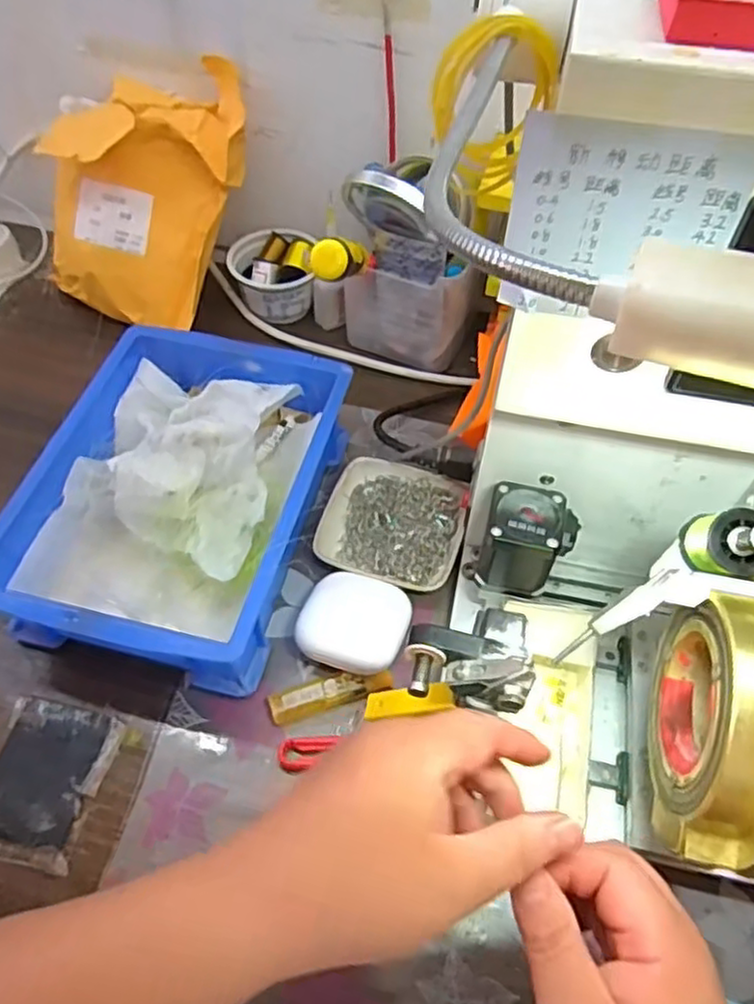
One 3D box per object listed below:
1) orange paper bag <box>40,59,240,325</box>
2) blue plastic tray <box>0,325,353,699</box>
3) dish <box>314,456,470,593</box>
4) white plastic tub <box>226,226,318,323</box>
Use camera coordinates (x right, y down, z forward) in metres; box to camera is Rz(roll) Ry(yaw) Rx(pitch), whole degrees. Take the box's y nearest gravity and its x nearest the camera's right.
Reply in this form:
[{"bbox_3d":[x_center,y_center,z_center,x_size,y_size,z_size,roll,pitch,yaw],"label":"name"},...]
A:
[{"bbox_3d":[-0.201,-0.257,0.583,0.162,0.216,0.052,16,23,1],"label":"orange paper bag"},{"bbox_3d":[-0.133,-0.007,0.488,0.179,0.073,0.245,12,56,8],"label":"blue plastic tray"},{"bbox_3d":[0.012,0.016,0.504,0.097,0.019,0.095,17,57,10],"label":"dish"},{"bbox_3d":[-0.093,-0.204,0.642,0.074,0.055,0.071,0,55,-1],"label":"white plastic tub"}]

